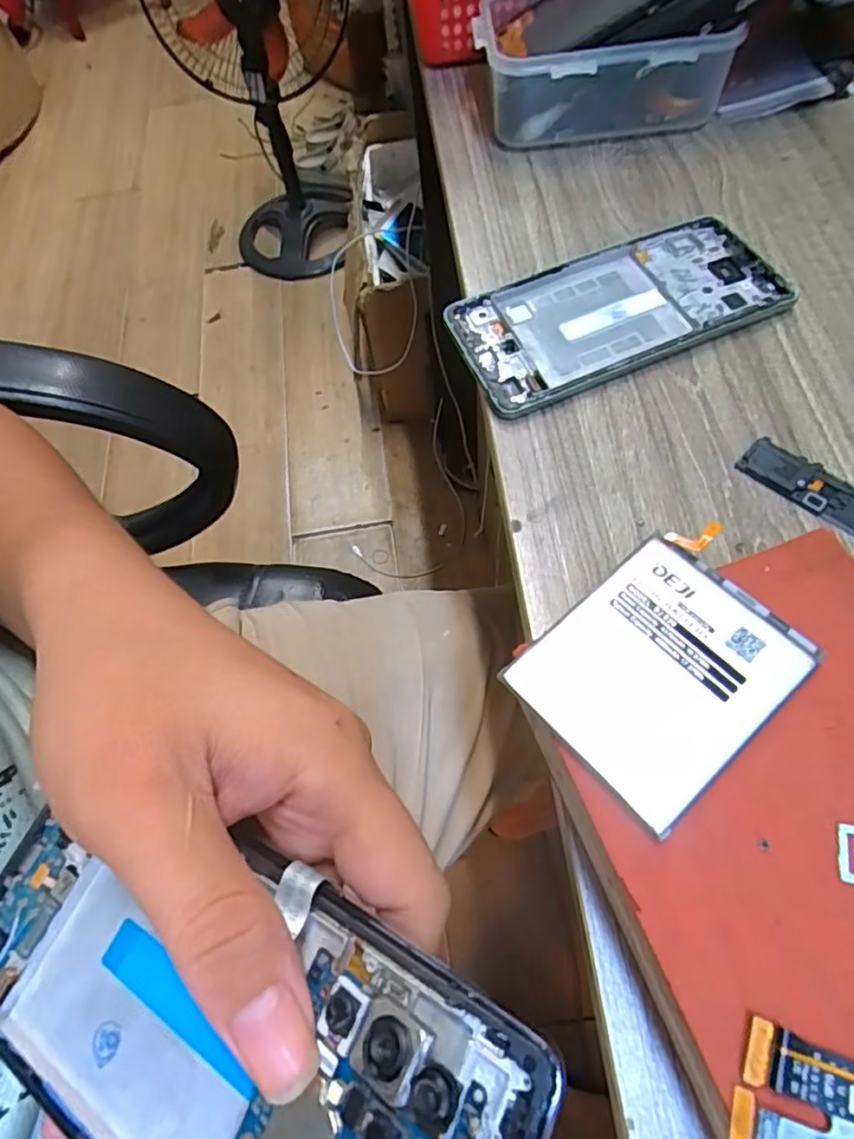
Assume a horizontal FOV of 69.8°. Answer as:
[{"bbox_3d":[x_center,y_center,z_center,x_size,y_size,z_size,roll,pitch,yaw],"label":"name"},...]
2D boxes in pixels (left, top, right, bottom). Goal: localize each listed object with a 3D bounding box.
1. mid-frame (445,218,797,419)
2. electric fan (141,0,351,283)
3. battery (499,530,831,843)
[{"bbox_3d":[0.092,-0.126,0.297,0.151,0.009,0.069,-20,65,-6],"label":"mid-frame"},{"bbox_3d":[-0.304,-0.949,1.231,0.353,0.633,0.309,-16,63,-2],"label":"electric fan"},{"bbox_3d":[0.070,0.029,0.183,0.073,0.004,0.060,-39,66,-13],"label":"battery"}]

